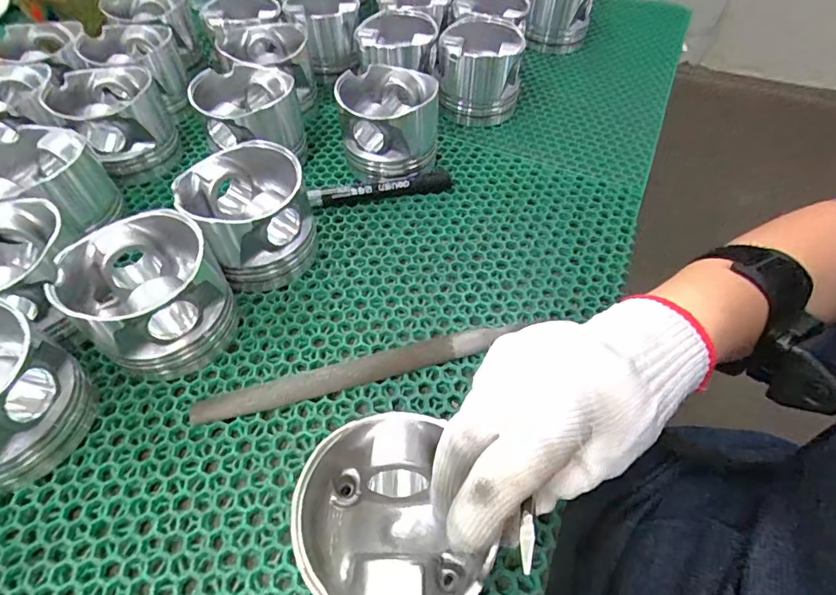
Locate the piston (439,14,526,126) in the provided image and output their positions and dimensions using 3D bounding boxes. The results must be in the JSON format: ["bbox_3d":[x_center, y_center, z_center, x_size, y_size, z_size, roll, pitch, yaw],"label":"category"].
[{"bbox_3d":[0.065,-0.241,0.497,0.082,0.069,0.090,5,53,3],"label":"piston"}]

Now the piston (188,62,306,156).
[{"bbox_3d":[-0.152,-0.159,0.428,0.079,0.075,0.084,0,53,0],"label":"piston"}]

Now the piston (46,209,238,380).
[{"bbox_3d":[-0.173,-0.001,0.310,0.082,0.072,0.084,0,53,0],"label":"piston"}]

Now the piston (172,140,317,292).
[{"bbox_3d":[-0.125,-0.061,0.354,0.082,0.074,0.084,0,53,0],"label":"piston"}]

